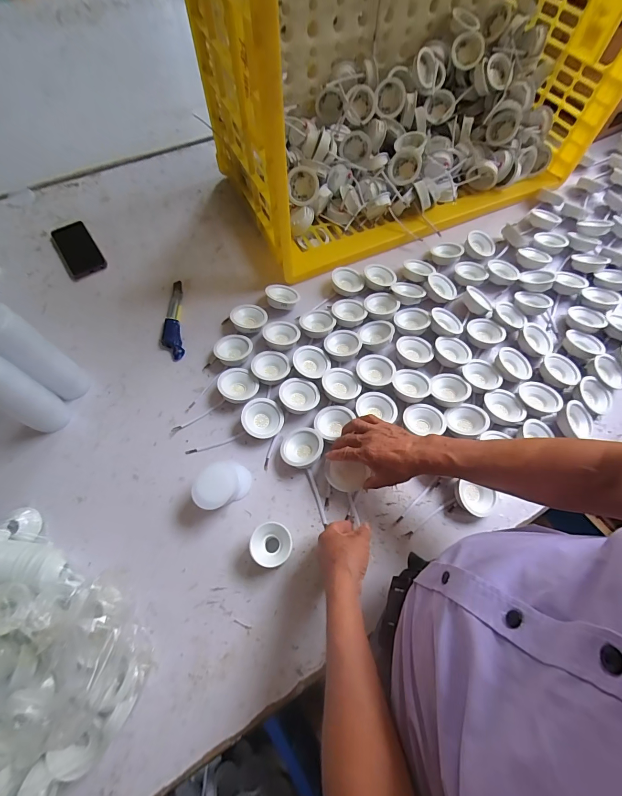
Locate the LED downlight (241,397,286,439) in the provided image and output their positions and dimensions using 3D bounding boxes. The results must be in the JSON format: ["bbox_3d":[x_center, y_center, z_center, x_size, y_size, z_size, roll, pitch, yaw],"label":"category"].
[{"bbox_3d":[-0.083,0.037,0.610,0.071,0.036,0.066,0,64,0],"label":"LED downlight"}]

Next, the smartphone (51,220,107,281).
[{"bbox_3d":[-0.534,-0.340,0.795,0.081,0.009,0.172,-32,68,-14],"label":"smartphone"}]

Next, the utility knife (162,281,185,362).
[{"bbox_3d":[-0.284,-0.164,0.716,0.038,0.015,0.196,-10,64,-5],"label":"utility knife"}]

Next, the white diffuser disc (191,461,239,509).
[{"bbox_3d":[-0.142,0.130,0.522,0.058,0.015,0.070,11,64,4],"label":"white diffuser disc"}]

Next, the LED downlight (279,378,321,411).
[{"bbox_3d":[-0.020,-0.004,0.628,0.070,0.029,0.067,8,64,4],"label":"LED downlight"}]

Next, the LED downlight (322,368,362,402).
[{"bbox_3d":[0.056,-0.024,0.635,0.065,0.027,0.067,0,64,0],"label":"LED downlight"}]

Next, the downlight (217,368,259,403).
[{"bbox_3d":[-0.132,-0.020,0.636,0.065,0.035,0.072,-31,68,-14],"label":"downlight"}]

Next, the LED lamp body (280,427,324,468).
[{"bbox_3d":[-0.016,0.085,0.587,0.069,0.034,0.069,11,64,5],"label":"LED lamp body"}]

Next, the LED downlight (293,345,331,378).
[{"bbox_3d":[0.002,-0.068,0.663,0.070,0.034,0.069,0,64,0],"label":"LED downlight"}]

